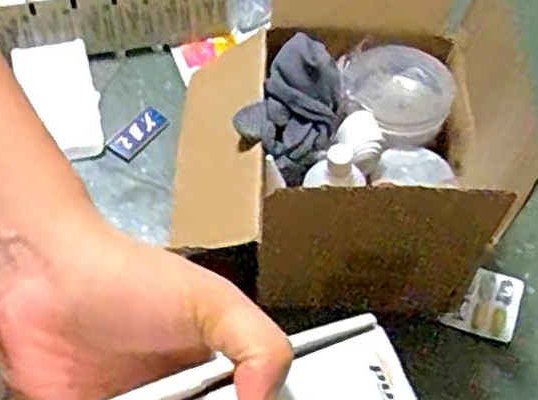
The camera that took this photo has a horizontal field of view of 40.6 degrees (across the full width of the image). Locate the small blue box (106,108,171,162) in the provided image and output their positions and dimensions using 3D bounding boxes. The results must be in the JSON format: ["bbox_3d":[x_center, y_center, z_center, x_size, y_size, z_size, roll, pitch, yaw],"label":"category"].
[{"bbox_3d":[-0.111,-0.055,0.618,0.051,0.005,0.025,-43,68,-13],"label":"small blue box"}]

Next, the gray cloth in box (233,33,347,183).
[{"bbox_3d":[0.021,-0.074,0.526,0.067,0.041,0.098,28,59,14],"label":"gray cloth in box"}]

